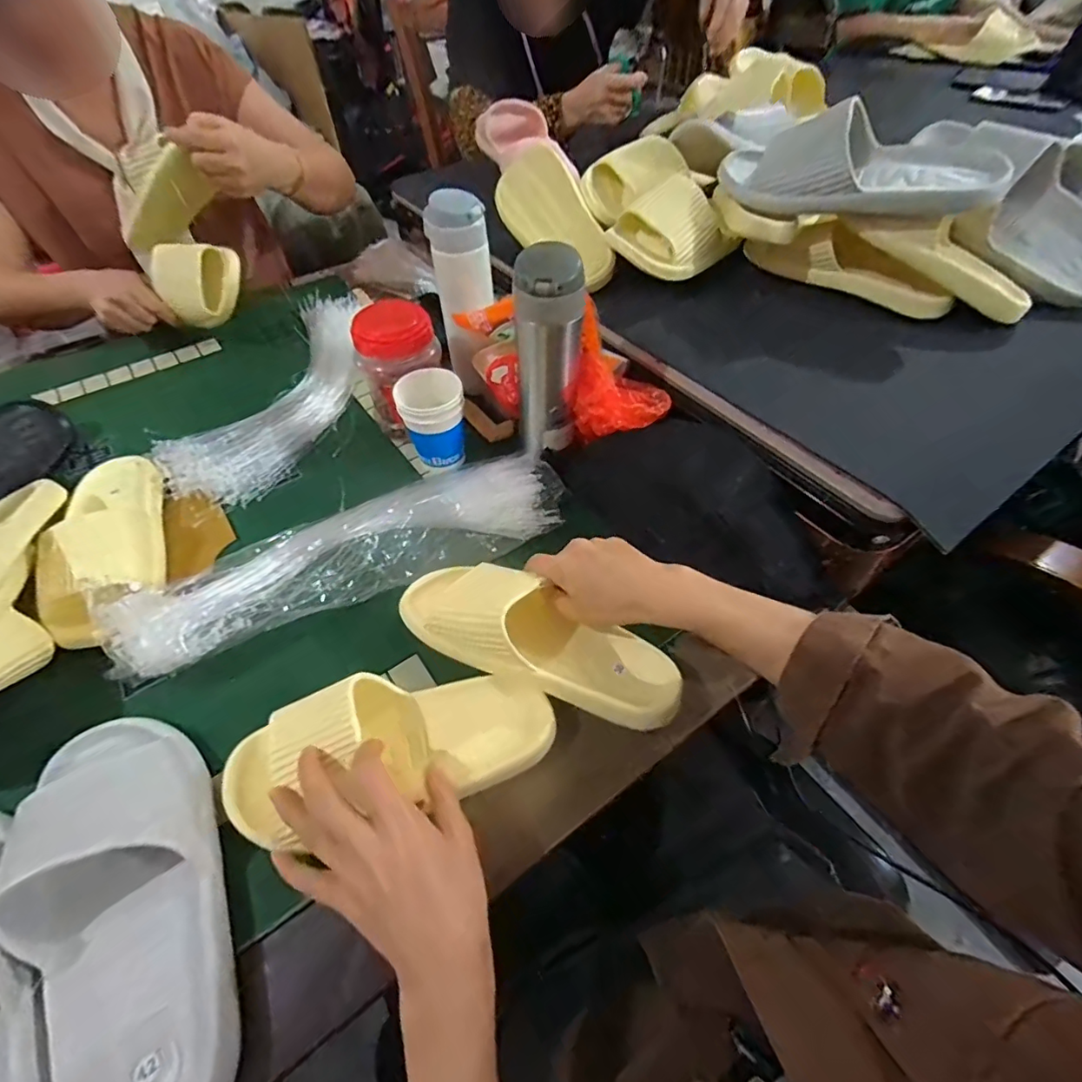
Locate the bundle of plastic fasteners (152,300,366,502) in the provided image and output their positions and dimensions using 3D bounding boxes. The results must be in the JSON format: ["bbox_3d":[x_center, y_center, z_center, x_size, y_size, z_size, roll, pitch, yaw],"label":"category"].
[{"bbox_3d":[-0.343,-0.226,0.729,0.180,0.025,0.446,8,53,8],"label":"bundle of plastic fasteners"}]

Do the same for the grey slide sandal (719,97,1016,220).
[{"bbox_3d":[0.334,-0.401,0.567,0.282,0.076,0.100,30,59,23],"label":"grey slide sandal"}]

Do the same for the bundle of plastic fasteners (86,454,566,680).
[{"bbox_3d":[-0.180,0.002,0.513,0.409,0.052,0.123,-23,55,-15],"label":"bundle of plastic fasteners"}]

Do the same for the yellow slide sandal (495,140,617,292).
[{"bbox_3d":[0.020,-0.409,0.705,0.099,0.066,0.235,-28,71,11],"label":"yellow slide sandal"}]

